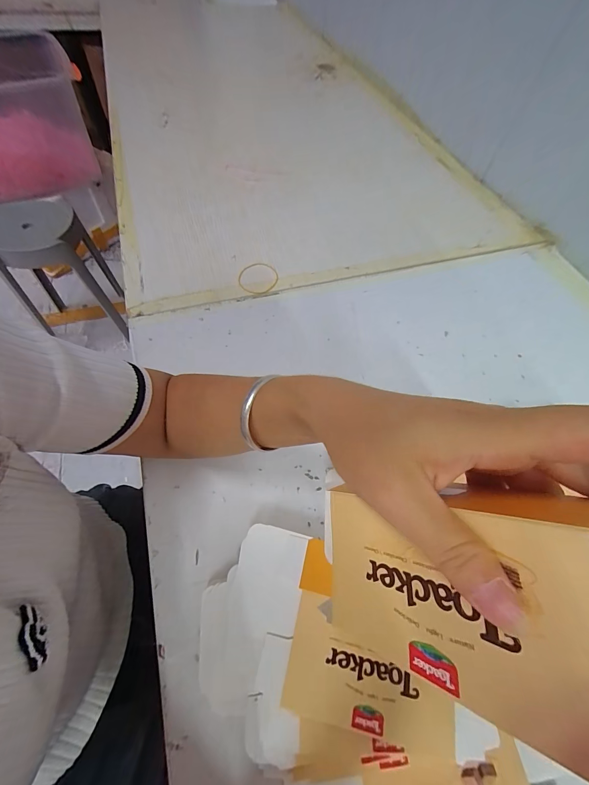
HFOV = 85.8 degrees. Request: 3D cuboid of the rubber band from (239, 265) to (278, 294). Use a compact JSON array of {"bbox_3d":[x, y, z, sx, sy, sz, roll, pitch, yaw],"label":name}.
[{"bbox_3d":[-0.052,-0.173,0.478,0.057,0.008,0.071,13,58,4],"label":"rubber band"}]

